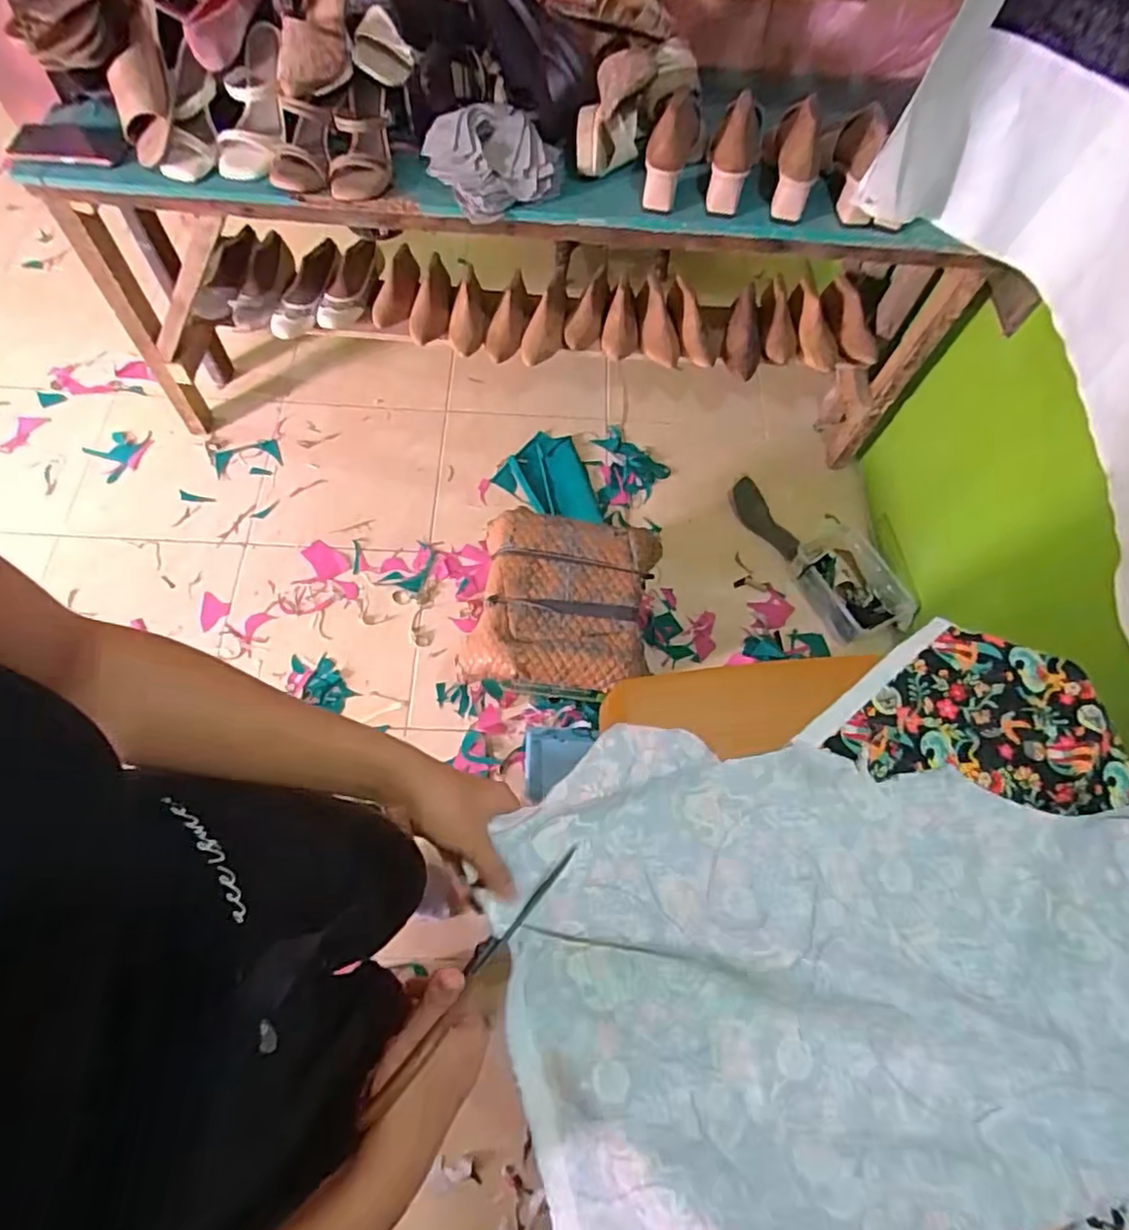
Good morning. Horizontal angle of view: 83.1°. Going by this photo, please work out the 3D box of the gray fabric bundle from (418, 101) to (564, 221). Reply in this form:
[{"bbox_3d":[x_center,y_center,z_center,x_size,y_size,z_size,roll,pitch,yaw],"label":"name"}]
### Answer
[{"bbox_3d":[-0.107,-0.695,0.973,0.201,0.075,0.155,-19,69,-11],"label":"gray fabric bundle"}]

